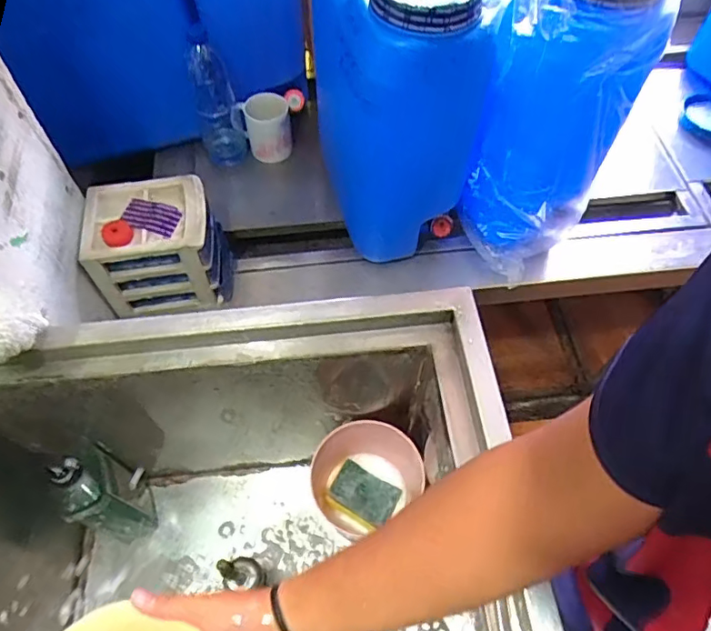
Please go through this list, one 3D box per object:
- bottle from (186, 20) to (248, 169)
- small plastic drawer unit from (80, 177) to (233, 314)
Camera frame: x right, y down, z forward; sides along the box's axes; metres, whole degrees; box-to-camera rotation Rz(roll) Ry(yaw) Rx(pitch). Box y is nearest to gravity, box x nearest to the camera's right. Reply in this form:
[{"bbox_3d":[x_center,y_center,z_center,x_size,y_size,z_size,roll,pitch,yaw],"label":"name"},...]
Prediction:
[{"bbox_3d":[-0.246,-0.378,0.951,0.074,0.211,0.084,-12,59,-8],"label":"bottle"},{"bbox_3d":[-0.289,-0.106,0.809,0.176,0.145,0.142,-8,59,-6],"label":"small plastic drawer unit"}]

